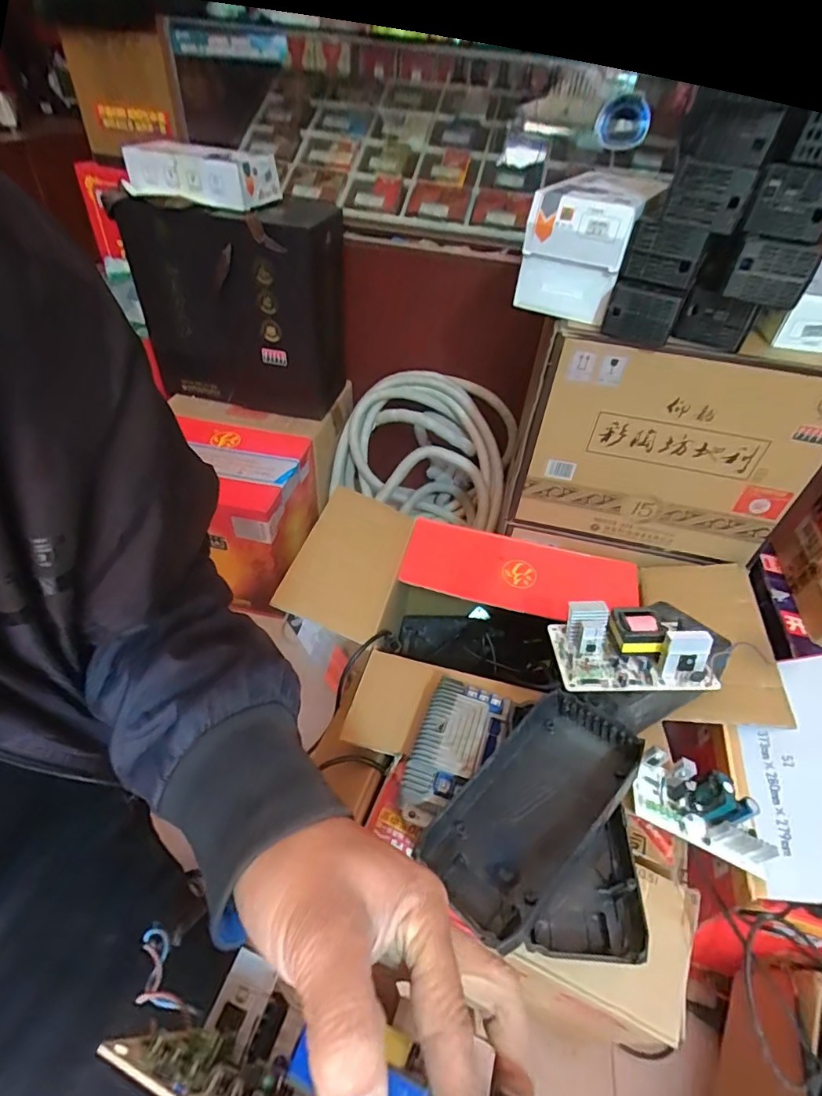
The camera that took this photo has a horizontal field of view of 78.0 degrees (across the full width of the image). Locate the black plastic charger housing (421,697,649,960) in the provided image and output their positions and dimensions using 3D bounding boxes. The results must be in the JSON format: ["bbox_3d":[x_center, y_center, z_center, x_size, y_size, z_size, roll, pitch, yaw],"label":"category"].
[{"bbox_3d":[0.117,0.223,0.466,0.116,0.041,0.193,20,50,43],"label":"black plastic charger housing"}]

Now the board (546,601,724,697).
[{"bbox_3d":[0.250,0.106,0.578,0.163,0.063,0.106,-5,40,6],"label":"board"}]

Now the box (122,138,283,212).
[{"bbox_3d":[-0.360,-0.644,0.875,0.239,0.067,0.128,12,45,7],"label":"box"}]

